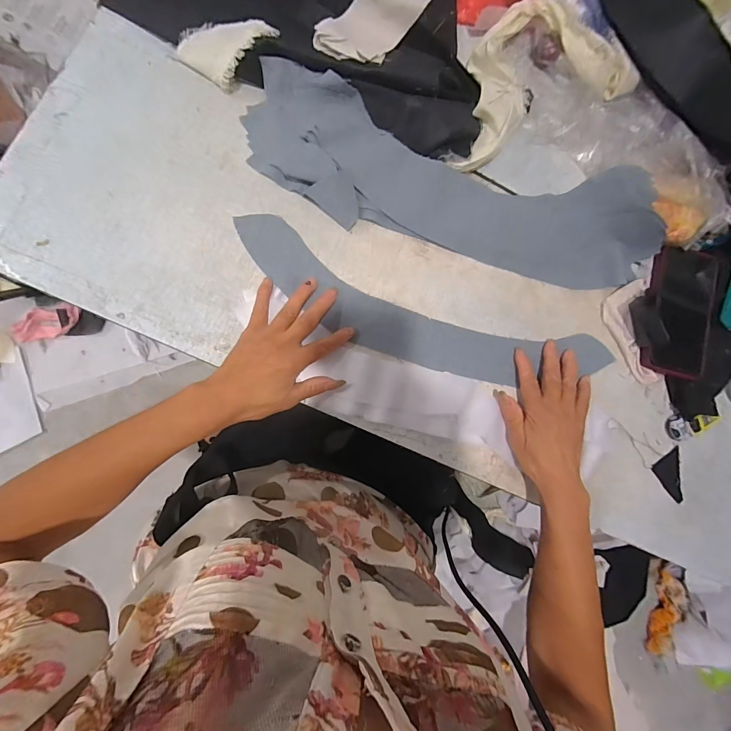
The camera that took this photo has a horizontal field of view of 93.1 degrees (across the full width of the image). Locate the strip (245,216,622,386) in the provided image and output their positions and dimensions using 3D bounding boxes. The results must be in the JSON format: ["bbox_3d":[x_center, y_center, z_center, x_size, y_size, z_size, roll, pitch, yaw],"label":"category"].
[{"bbox_3d":[0.073,-0.051,0.402,0.452,0.007,0.102,20,84,-8],"label":"strip"}]

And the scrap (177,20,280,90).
[{"bbox_3d":[-0.144,-0.328,0.365,0.106,0.038,0.053,-8,88,-9],"label":"scrap"}]

